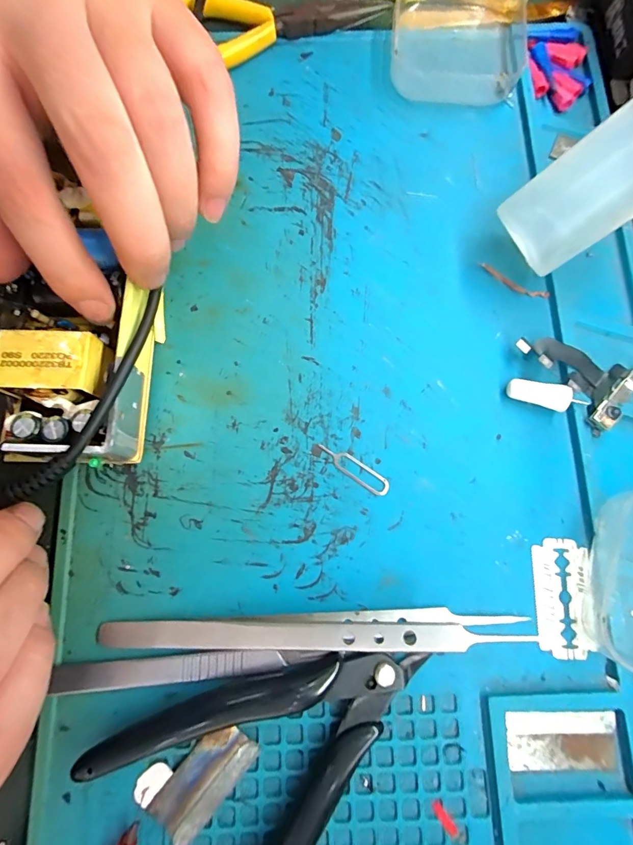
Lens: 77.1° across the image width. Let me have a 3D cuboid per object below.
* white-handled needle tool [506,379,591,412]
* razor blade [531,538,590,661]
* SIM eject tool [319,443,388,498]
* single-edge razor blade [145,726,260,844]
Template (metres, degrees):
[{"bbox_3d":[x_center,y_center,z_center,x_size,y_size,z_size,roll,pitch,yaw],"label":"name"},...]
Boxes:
[{"bbox_3d":[0.094,-0.011,0.164,0.029,0.009,0.009,19,79,4],"label":"white-handled needle tool"},{"bbox_3d":[0.094,0.067,0.151,0.020,0.004,0.042,4,79,1],"label":"razor blade"},{"bbox_3d":[0.015,0.019,0.161,0.033,0.004,0.008,32,80,6],"label":"SIM eject tool"},{"bbox_3d":[-0.039,0.124,0.137,0.019,0.004,0.038,39,81,7],"label":"single-edge razor blade"}]

